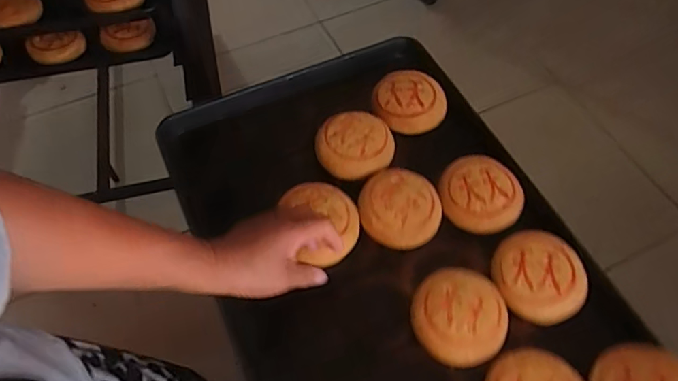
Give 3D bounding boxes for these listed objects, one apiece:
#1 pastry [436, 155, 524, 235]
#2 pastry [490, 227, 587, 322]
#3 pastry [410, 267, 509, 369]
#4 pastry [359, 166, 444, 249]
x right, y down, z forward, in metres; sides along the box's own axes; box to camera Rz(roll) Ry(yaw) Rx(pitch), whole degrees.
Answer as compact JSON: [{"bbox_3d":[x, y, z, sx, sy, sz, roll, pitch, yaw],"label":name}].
[{"bbox_3d":[0.174,0.002,0.616,0.095,0.024,0.098,1,60,-1],"label":"pastry"},{"bbox_3d":[0.224,0.092,0.564,0.095,0.022,0.103,19,61,9],"label":"pastry"},{"bbox_3d":[0.127,0.133,0.538,0.095,0.025,0.098,3,60,0],"label":"pastry"},{"bbox_3d":[0.073,0.018,0.604,0.092,0.023,0.098,6,60,1],"label":"pastry"}]

